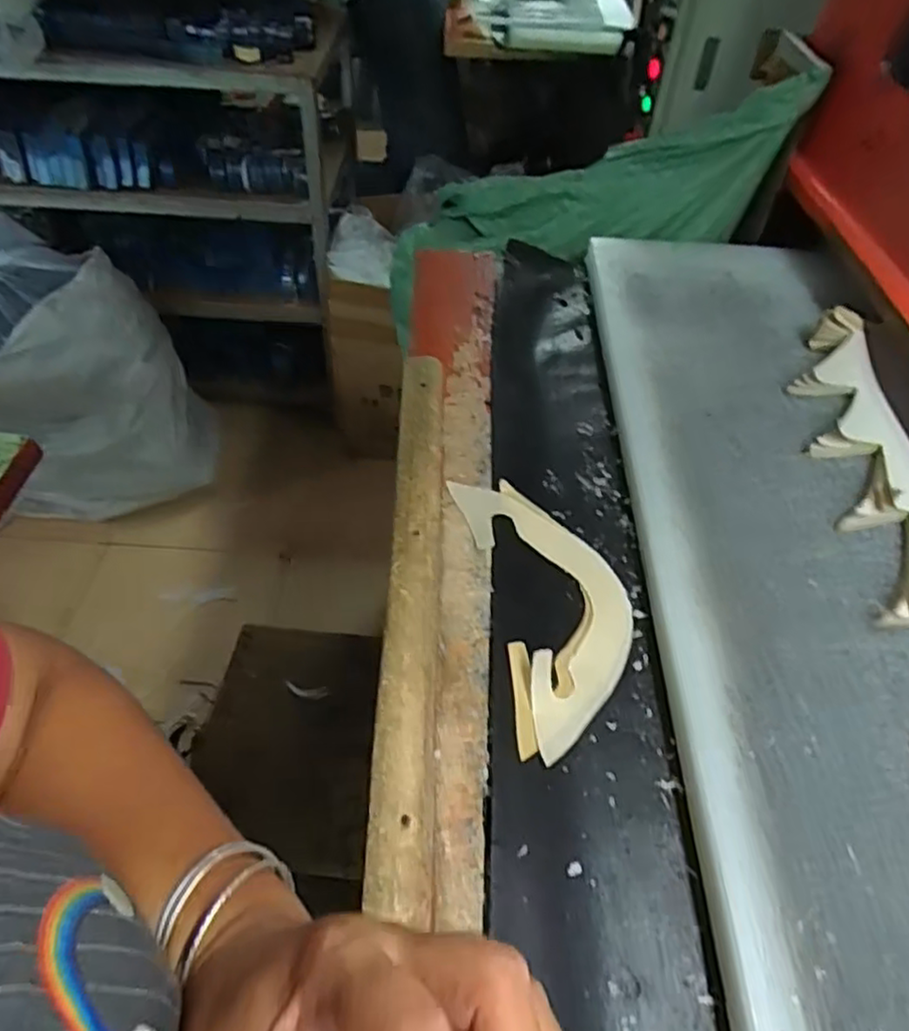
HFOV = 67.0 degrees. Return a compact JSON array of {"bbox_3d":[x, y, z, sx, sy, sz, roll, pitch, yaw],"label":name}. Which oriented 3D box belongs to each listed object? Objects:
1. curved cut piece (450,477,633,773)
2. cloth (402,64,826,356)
[{"bbox_3d":[0.088,0.069,0.586,0.130,0.026,0.263,-1,51,-18],"label":"curved cut piece"},{"bbox_3d":[0.193,-0.483,1.104,0.695,0.179,0.210,-5,45,29],"label":"cloth"}]

